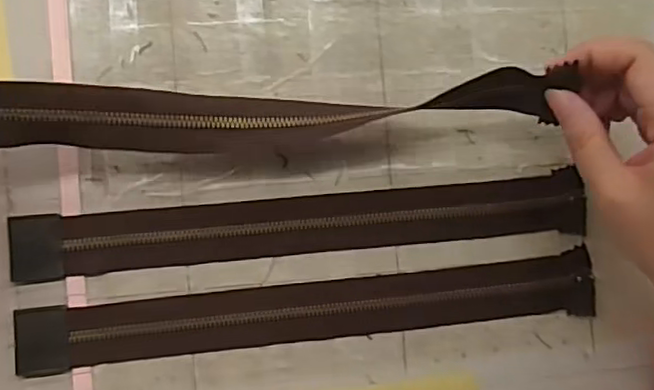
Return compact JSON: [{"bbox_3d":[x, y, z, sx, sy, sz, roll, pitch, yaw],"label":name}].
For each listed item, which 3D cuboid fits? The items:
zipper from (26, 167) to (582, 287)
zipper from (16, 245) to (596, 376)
[{"bbox_3d":[-0.010,0.017,0.360,0.315,0.007,0.035,-4,88,-7],"label":"zipper"},{"bbox_3d":[-0.004,0.065,0.356,0.317,0.009,0.034,-6,91,-8],"label":"zipper"}]

